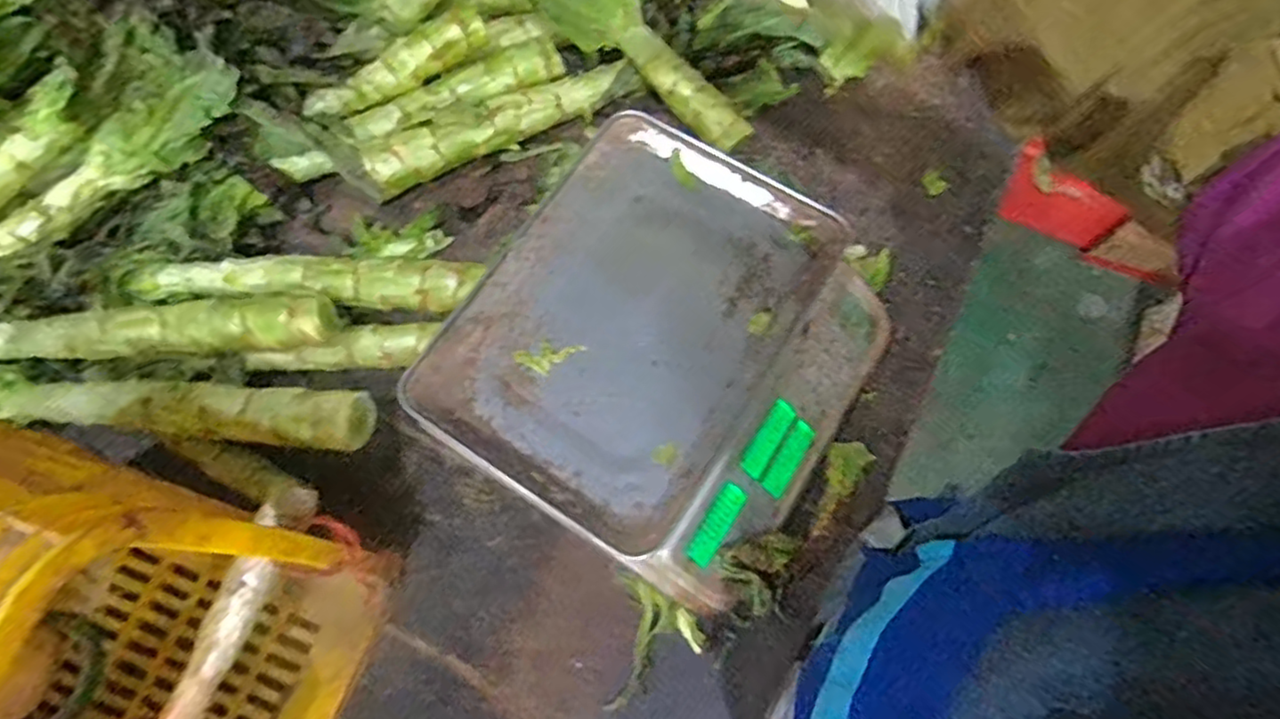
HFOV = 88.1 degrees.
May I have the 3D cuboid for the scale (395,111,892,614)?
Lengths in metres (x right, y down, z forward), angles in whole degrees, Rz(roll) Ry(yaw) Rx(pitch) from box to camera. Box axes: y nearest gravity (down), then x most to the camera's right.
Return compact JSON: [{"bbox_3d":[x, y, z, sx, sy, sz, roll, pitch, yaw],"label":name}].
[{"bbox_3d":[0.025,-0.005,0.581,0.320,0.100,0.339,32,73,12],"label":"scale"}]

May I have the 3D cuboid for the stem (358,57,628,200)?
[{"bbox_3d":[-0.147,-0.259,0.718,0.304,0.043,0.051,-26,71,-8],"label":"stem"}]

